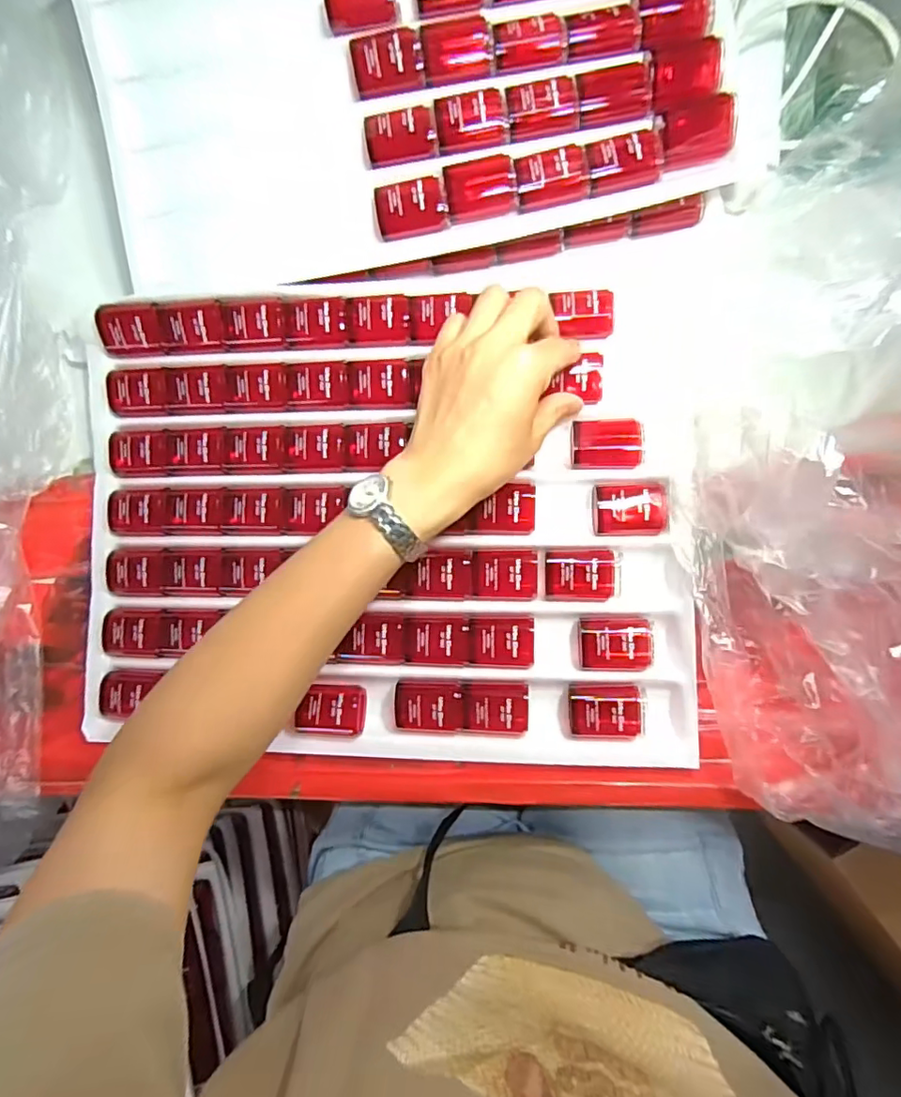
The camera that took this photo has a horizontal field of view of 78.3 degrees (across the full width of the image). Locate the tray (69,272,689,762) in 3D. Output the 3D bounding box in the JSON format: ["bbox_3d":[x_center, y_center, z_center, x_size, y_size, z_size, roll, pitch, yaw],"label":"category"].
[{"bbox_3d":[-0.049,-0.021,0.352,0.387,0.034,0.301,0,87,6],"label":"tray"}]

